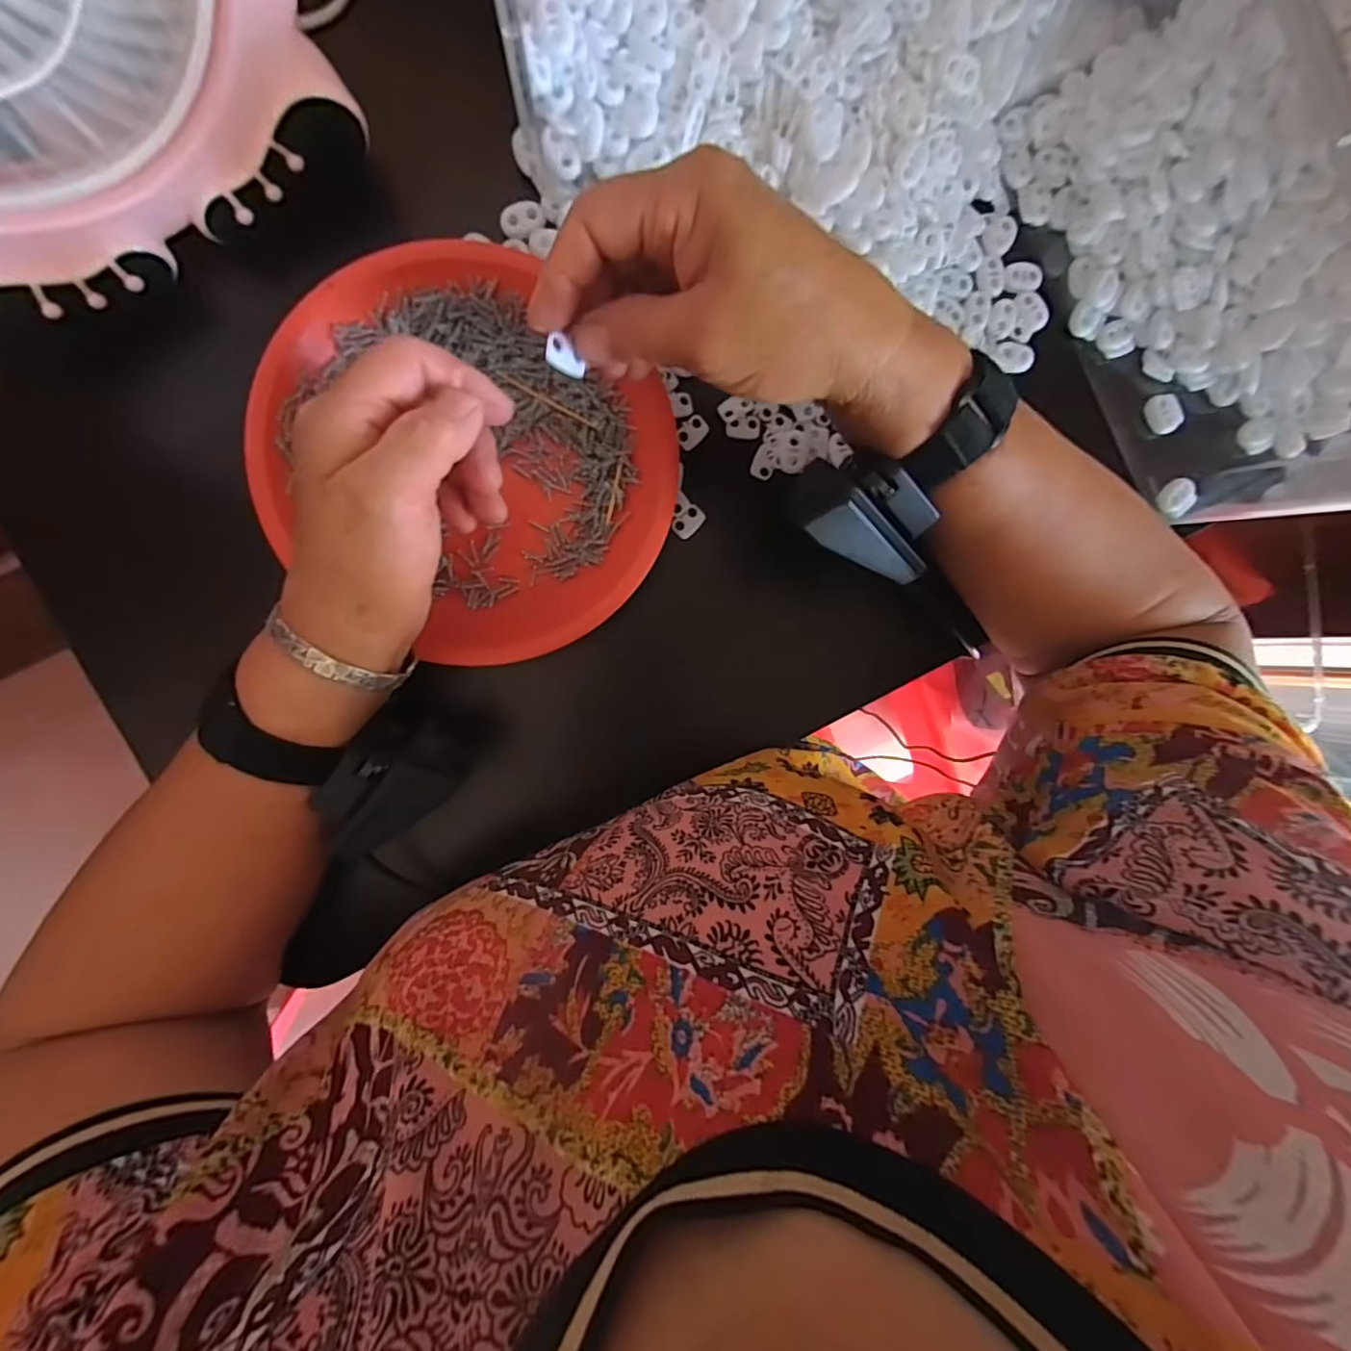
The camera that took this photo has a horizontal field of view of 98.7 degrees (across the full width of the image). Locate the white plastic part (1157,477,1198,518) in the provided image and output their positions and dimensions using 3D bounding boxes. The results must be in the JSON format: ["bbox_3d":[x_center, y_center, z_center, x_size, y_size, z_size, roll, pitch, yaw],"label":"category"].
[{"bbox_3d":[0.296,-0.106,0.341,0.018,0.008,0.024,37,87,-7],"label":"white plastic part"}]

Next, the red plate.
[{"bbox_3d":[-0.099,-0.105,0.290,0.196,0.027,0.170,39,87,-7],"label":"red plate"}]

